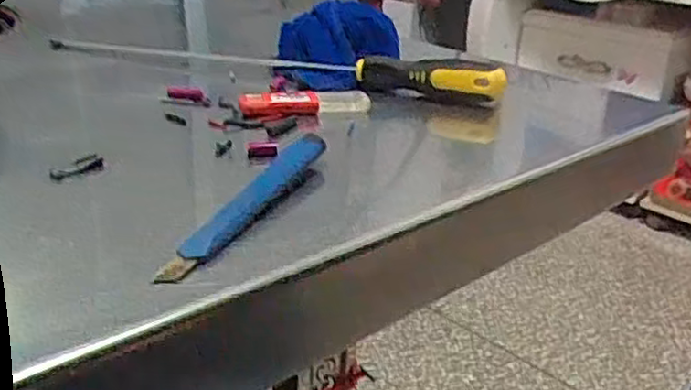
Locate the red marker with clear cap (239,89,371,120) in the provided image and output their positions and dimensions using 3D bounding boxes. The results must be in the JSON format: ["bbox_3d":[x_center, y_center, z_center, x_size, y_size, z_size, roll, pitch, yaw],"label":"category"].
[{"bbox_3d":[-0.026,-0.060,0.458,0.084,0.014,0.019,-5,26,-14],"label":"red marker with clear cap"}]

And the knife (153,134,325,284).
[{"bbox_3d":[-0.040,0.002,0.322,0.019,0.015,0.140,10,26,18],"label":"knife"}]

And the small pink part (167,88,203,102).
[{"bbox_3d":[-0.108,-0.067,0.472,0.023,0.009,0.007,1,25,-2],"label":"small pink part"}]

